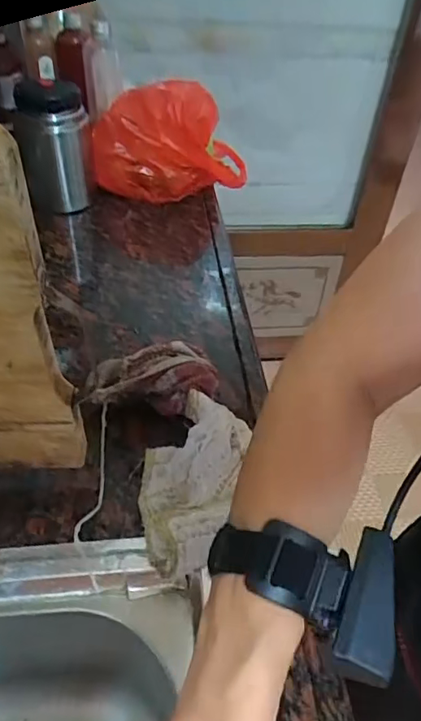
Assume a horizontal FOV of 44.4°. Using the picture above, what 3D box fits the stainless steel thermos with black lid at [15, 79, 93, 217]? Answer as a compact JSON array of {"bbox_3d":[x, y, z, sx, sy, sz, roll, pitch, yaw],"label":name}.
[{"bbox_3d":[-0.258,-0.352,0.851,0.091,0.193,0.077,11,44,7],"label":"stainless steel thermos with black lid"}]

